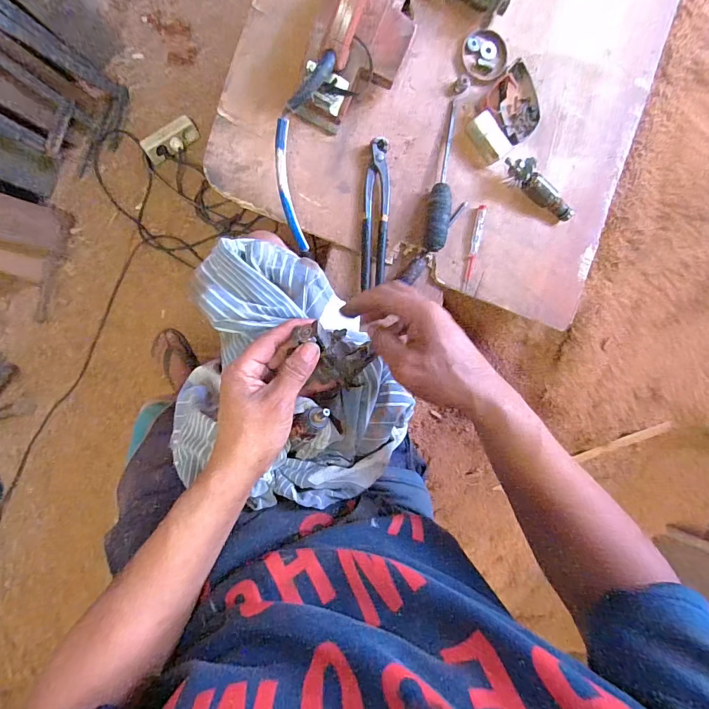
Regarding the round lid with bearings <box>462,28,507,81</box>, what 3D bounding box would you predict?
[{"bbox_3d":[0.199,-0.456,0.604,0.069,0.012,0.077,16,91,-9],"label":"round lid with bearings"}]

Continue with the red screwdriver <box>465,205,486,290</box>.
[{"bbox_3d":[0.190,-0.168,0.623,0.016,0.014,0.124,7,92,-9],"label":"red screwdriver"}]

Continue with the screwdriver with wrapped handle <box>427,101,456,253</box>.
[{"bbox_3d":[0.138,-0.268,0.596,0.038,0.032,0.229,9,92,-9],"label":"screwdriver with wrapped handle"}]

